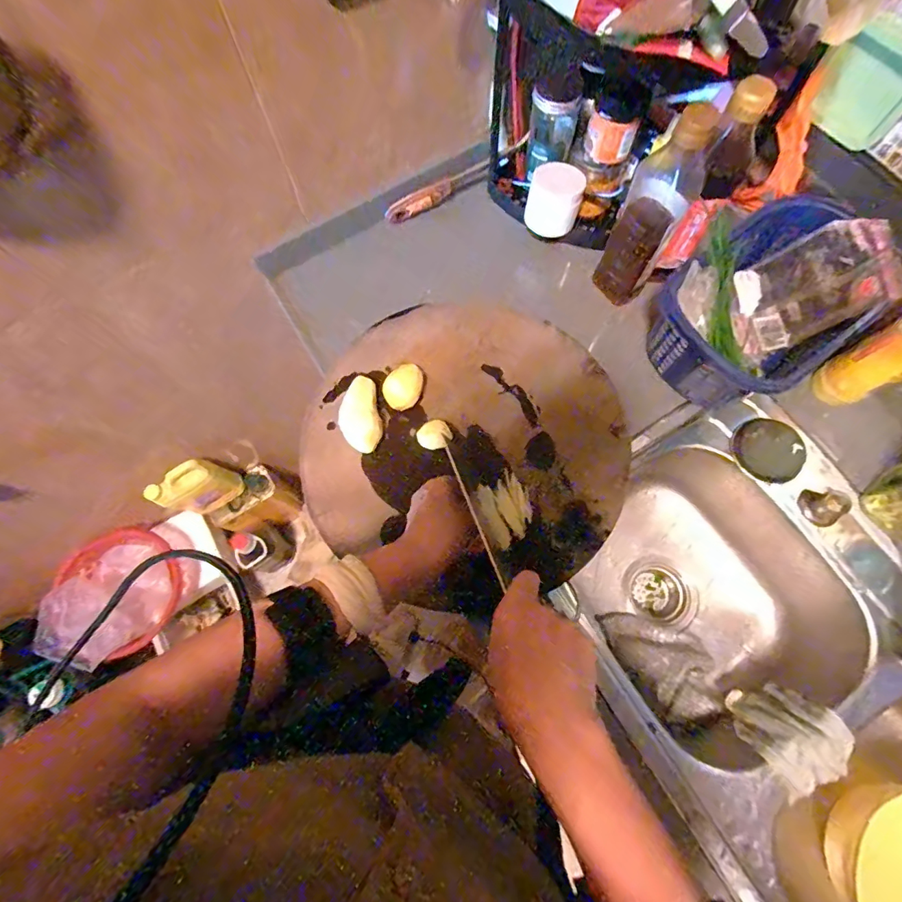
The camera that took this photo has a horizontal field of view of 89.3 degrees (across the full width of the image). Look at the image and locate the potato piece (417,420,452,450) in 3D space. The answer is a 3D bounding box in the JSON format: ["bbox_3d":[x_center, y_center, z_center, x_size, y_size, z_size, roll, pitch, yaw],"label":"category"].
[{"bbox_3d":[-0.018,-0.018,0.511,0.038,0.018,0.033,-38,76,-10],"label":"potato piece"}]

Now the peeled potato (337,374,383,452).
[{"bbox_3d":[-0.103,-0.040,0.518,0.043,0.030,0.087,-10,73,-2],"label":"peeled potato"}]

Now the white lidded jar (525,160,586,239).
[{"bbox_3d":[0.139,-0.335,0.601,0.066,0.077,0.059,21,74,8],"label":"white lidded jar"}]

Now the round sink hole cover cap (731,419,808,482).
[{"bbox_3d":[0.391,0.000,0.561,0.078,0.013,0.071,0,90,10],"label":"round sink hole cover cap"}]

